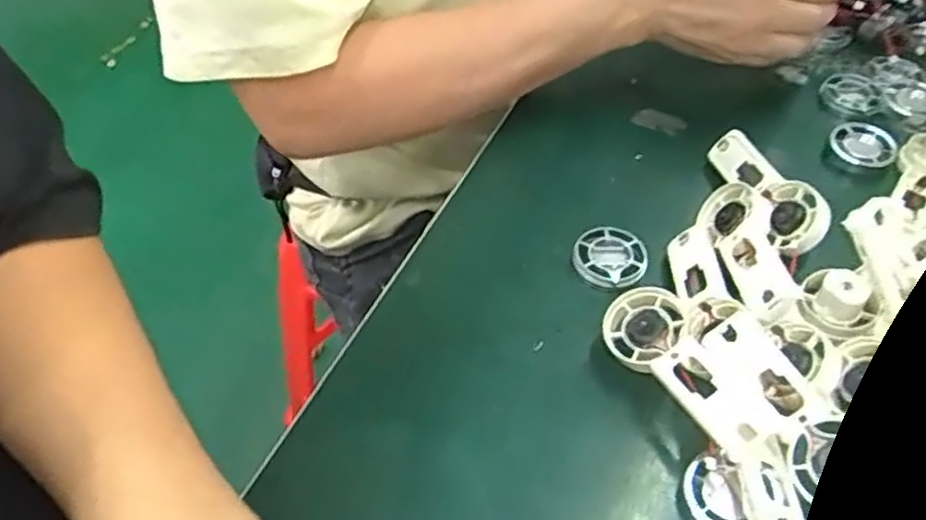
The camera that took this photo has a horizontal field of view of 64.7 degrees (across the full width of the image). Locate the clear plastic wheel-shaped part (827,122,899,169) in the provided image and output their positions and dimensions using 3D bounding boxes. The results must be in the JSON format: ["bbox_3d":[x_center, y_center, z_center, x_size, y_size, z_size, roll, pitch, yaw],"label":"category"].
[{"bbox_3d":[0.250,-0.073,0.458,0.037,0.005,0.039,1,51,-1],"label":"clear plastic wheel-shaped part"}]

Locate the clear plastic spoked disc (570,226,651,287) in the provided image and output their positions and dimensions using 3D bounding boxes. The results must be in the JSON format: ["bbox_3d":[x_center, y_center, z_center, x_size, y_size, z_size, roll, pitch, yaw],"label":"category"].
[{"bbox_3d":[0.081,-0.002,0.402,0.040,0.008,0.037,1,51,-1],"label":"clear plastic spoked disc"}]

